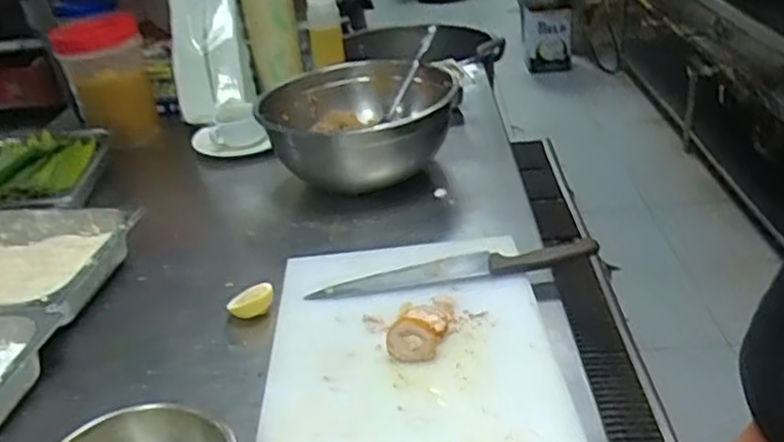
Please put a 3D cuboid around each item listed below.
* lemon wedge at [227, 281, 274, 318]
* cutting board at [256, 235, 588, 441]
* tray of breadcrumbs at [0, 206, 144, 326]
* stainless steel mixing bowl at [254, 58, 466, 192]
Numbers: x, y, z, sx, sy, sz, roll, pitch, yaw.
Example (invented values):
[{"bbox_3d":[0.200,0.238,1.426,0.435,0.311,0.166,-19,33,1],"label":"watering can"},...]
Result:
[{"bbox_3d":[-0.174,0.102,0.878,0.056,0.045,0.026,-15,31,-17],"label":"lemon wedge"},{"bbox_3d":[0.019,0.135,0.768,0.301,0.021,0.422,-5,29,0],"label":"cutting board"},{"bbox_3d":[-0.541,0.056,0.981,0.346,0.061,0.273,1,30,12],"label":"tray of breadcrumbs"},{"bbox_3d":[-0.055,-0.151,1.189,0.302,0.148,0.374,-8,29,-3],"label":"stainless steel mixing bowl"}]

